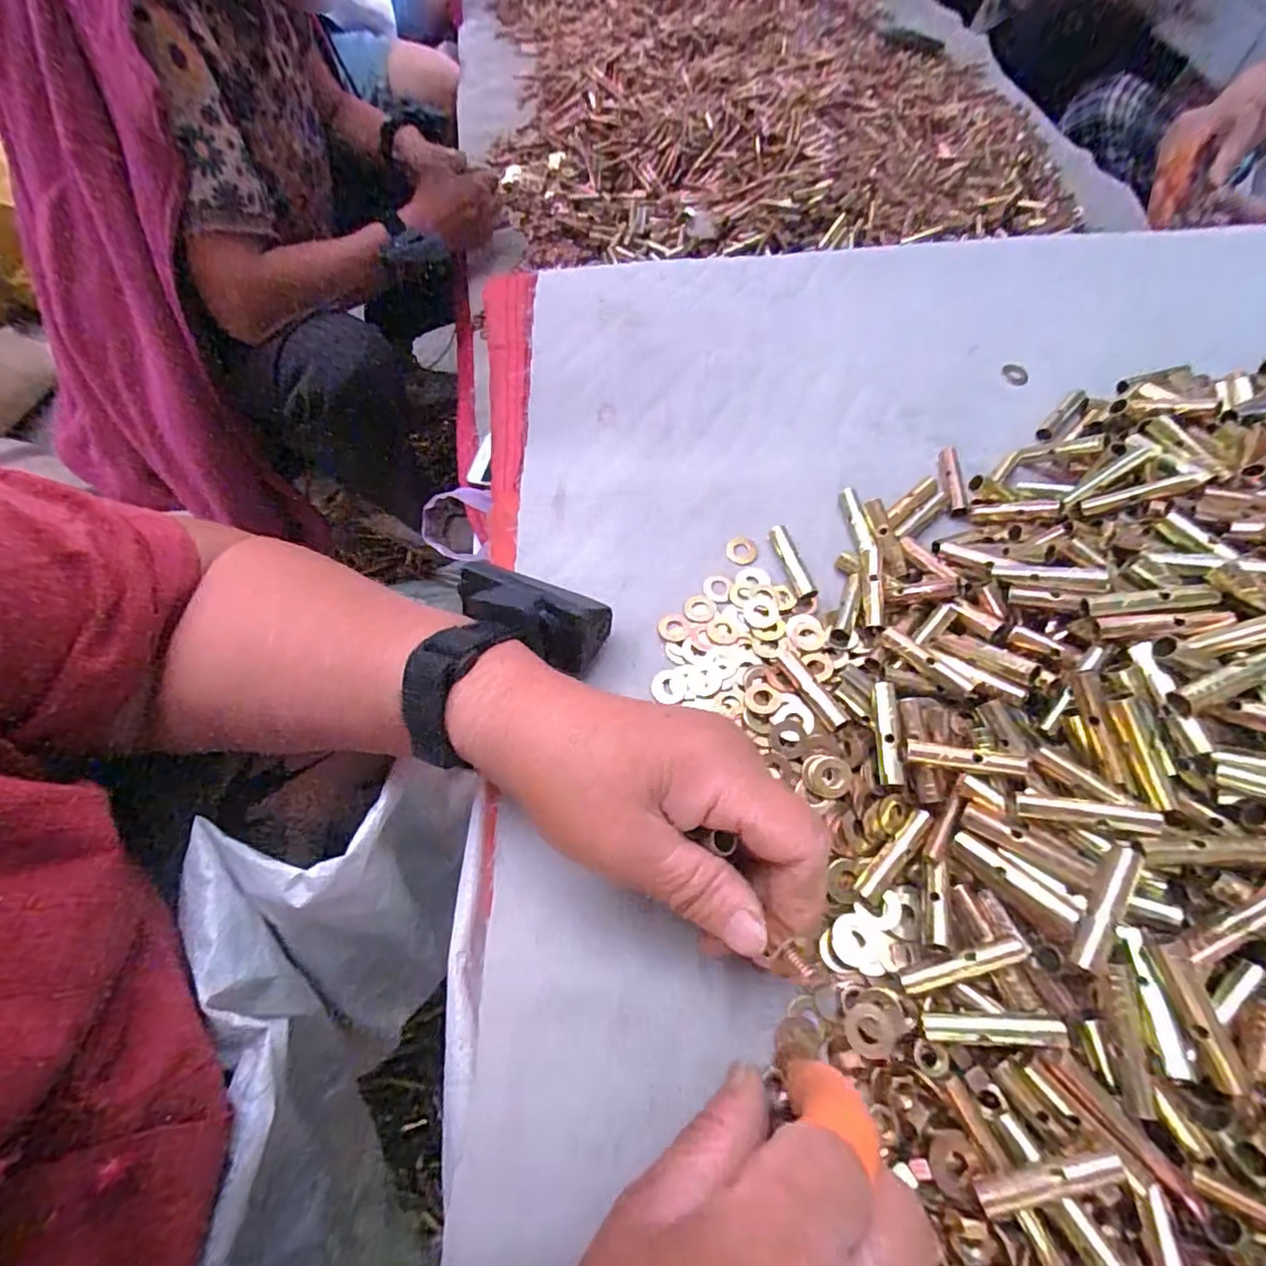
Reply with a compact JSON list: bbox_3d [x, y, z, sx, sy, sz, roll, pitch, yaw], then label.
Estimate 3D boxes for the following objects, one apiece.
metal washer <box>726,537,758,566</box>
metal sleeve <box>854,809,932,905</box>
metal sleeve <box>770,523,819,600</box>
[{"bbox_3d":[0.058,-0.044,0.321,0.016,0.004,0.016,0,63,1],"label":"metal washer"},{"bbox_3d":[0.103,0.089,0.240,0.010,0.012,0.042,41,70,19],"label":"metal sleeve"},{"bbox_3d":[0.083,-0.037,0.311,0.010,0.010,0.041,-19,64,-8],"label":"metal sleeve"}]

